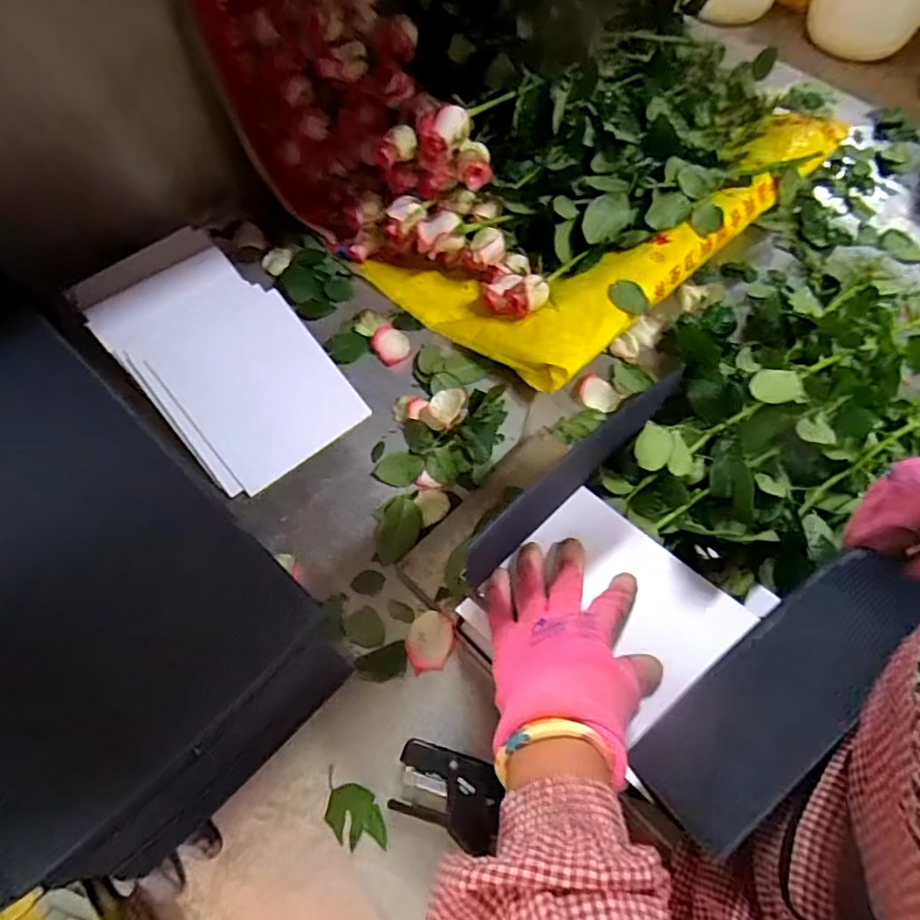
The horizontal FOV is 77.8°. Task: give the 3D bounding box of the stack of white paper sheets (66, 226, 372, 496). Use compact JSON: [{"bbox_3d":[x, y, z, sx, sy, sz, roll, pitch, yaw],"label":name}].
[{"bbox_3d":[-0.259,-0.117,0.617,0.168,0.030,0.301,-40,86,-19],"label":"stack of white paper sheets"}]

